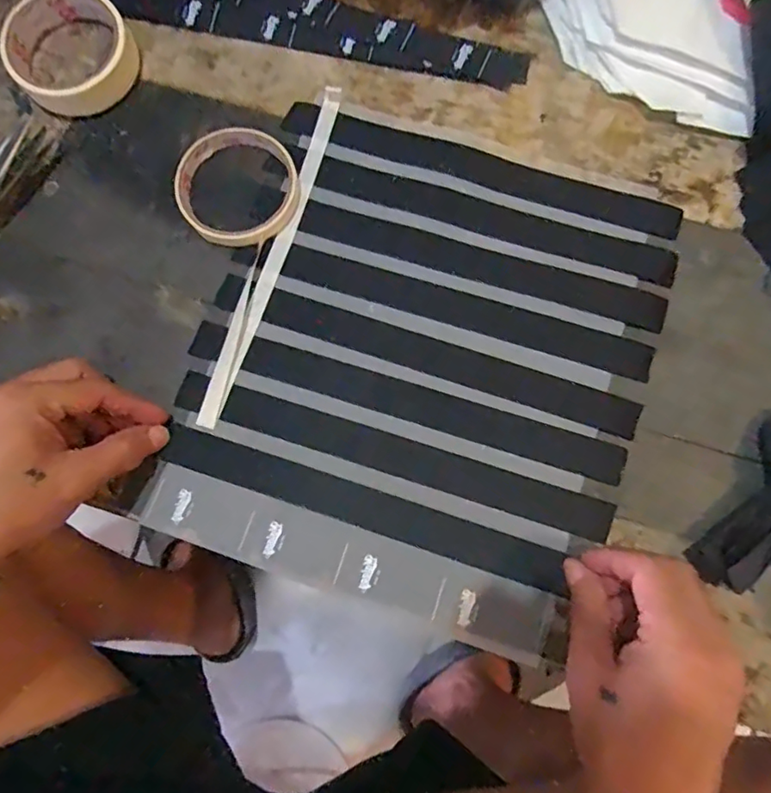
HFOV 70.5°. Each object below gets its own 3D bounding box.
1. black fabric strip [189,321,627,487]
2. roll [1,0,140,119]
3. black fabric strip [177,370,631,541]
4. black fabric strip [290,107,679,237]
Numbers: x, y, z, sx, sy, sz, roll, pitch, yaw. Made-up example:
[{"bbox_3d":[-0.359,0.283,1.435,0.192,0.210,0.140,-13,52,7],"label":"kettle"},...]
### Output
[{"bbox_3d":[0.012,0.004,0.361,0.288,0.009,0.026,17,79,5],"label":"black fabric strip"},{"bbox_3d":[-0.230,-0.253,0.397,0.085,0.027,0.086,0,78,1],"label":"roll"},{"bbox_3d":[0.003,0.039,0.355,0.285,0.011,0.027,18,79,5],"label":"black fabric strip"},{"bbox_3d":[0.066,-0.163,0.392,0.286,0.008,0.031,18,79,5],"label":"black fabric strip"}]

